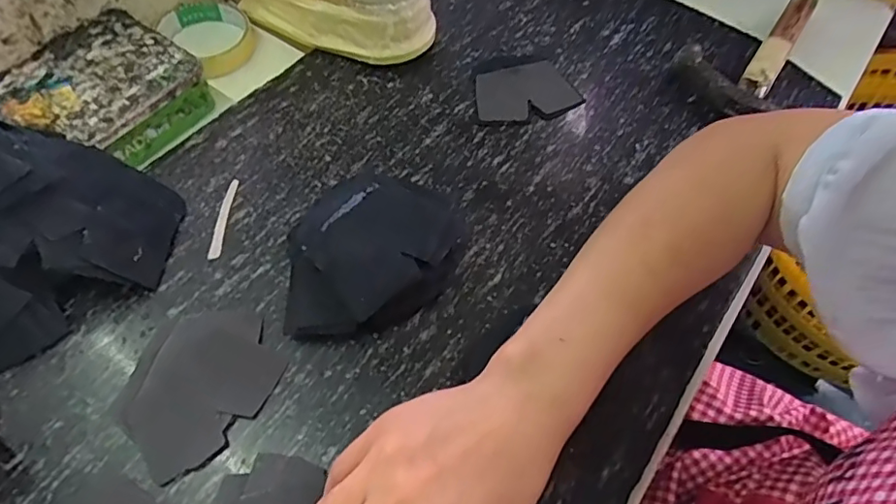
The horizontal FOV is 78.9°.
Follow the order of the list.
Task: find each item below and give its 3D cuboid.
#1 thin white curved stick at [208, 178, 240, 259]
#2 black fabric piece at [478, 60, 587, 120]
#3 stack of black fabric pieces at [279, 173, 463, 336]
[{"bbox_3d":[-0.159,-0.025,0.387,0.009,0.004,0.067,2,58,-3],"label":"thin white curved stick"},{"bbox_3d":[0.066,-0.139,0.465,0.091,0.012,0.057,-13,61,-12],"label":"black fabric piece"},{"bbox_3d":[-0.049,-0.002,0.358,0.094,0.033,0.130,16,59,5],"label":"stack of black fabric pieces"}]

